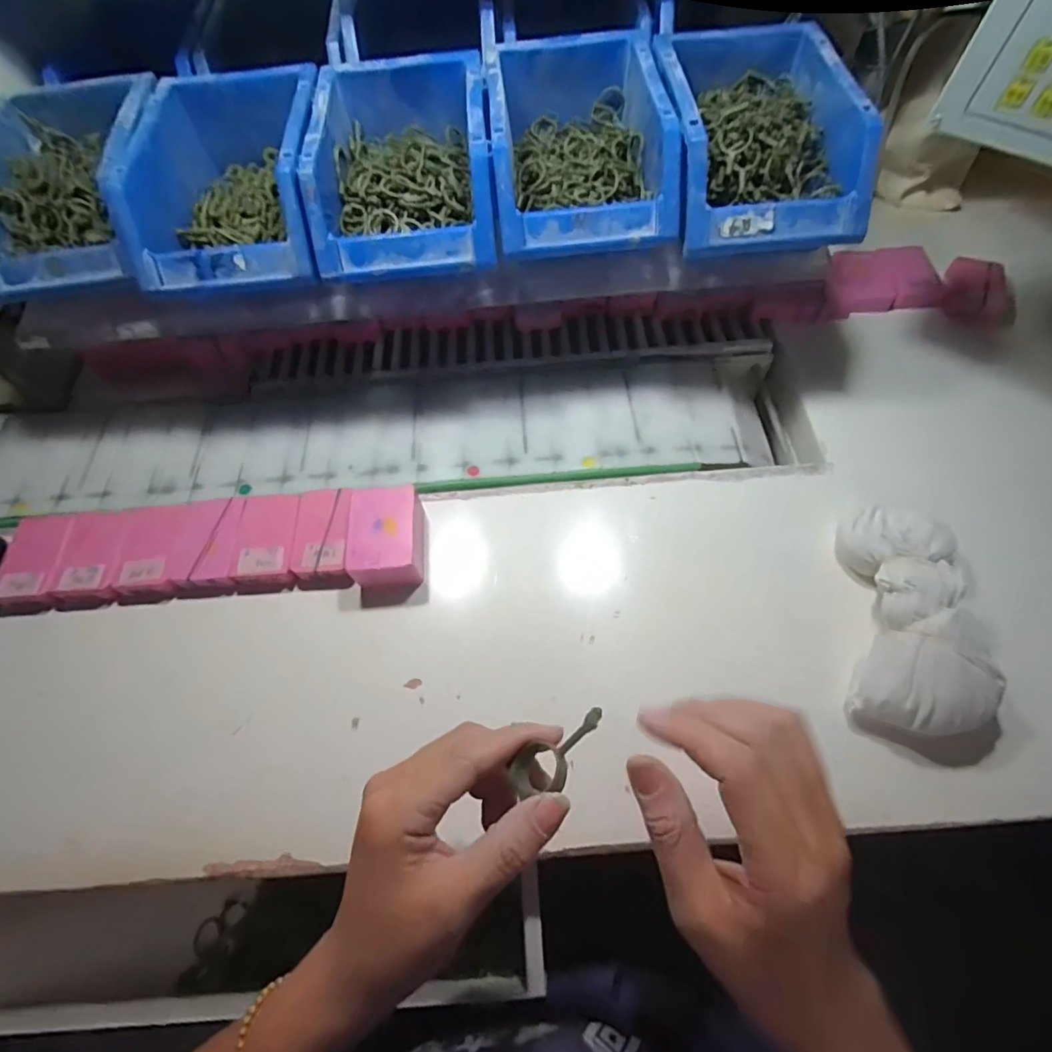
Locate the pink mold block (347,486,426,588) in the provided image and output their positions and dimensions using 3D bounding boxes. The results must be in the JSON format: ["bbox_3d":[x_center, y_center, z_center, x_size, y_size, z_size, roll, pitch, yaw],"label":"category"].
[{"bbox_3d":[-0.105,0.009,0.399,0.049,0.031,0.078,-5,62,1],"label":"pink mold block"}]

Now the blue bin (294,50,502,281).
[{"bbox_3d":[-0.088,-0.260,0.388,0.123,0.068,0.174,-6,62,0],"label":"blue bin"}]

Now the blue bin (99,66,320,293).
[{"bbox_3d":[-0.215,-0.259,0.390,0.127,0.061,0.190,-5,62,1],"label":"blue bin"}]

